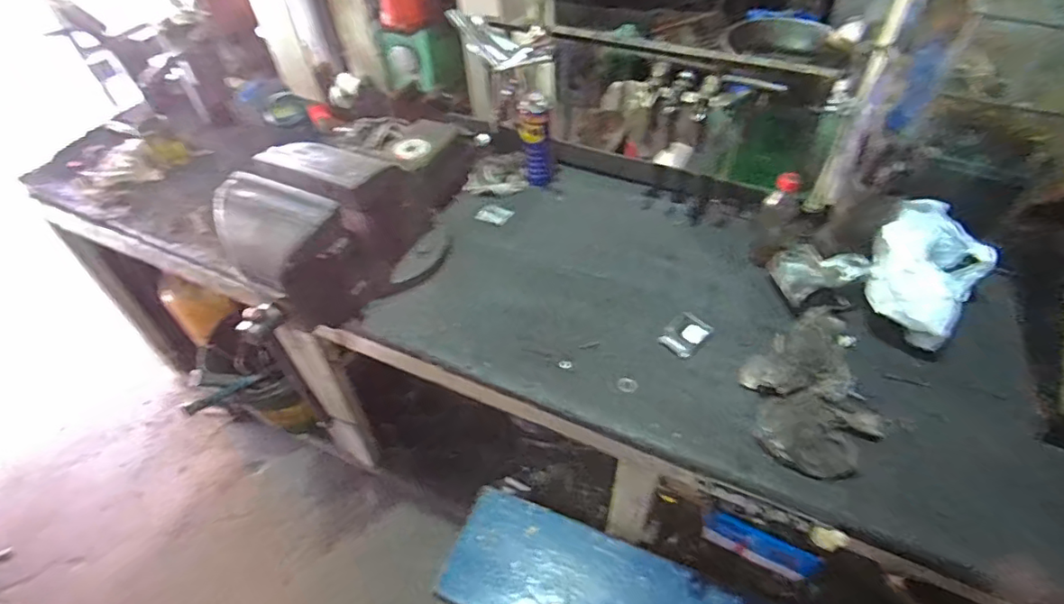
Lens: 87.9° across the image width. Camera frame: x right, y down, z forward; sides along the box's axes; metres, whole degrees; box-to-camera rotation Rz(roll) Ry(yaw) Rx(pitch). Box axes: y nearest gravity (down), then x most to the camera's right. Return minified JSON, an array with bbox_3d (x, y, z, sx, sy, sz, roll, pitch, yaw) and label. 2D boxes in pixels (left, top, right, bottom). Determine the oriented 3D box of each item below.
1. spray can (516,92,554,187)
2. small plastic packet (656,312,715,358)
[{"bbox_3d":[0.008,-0.341,1.180,0.073,0.219,0.051,2,49,3],"label":"spray can"},{"bbox_3d":[0.262,0.055,0.946,0.083,0.020,0.065,-35,57,-26],"label":"small plastic packet"}]

